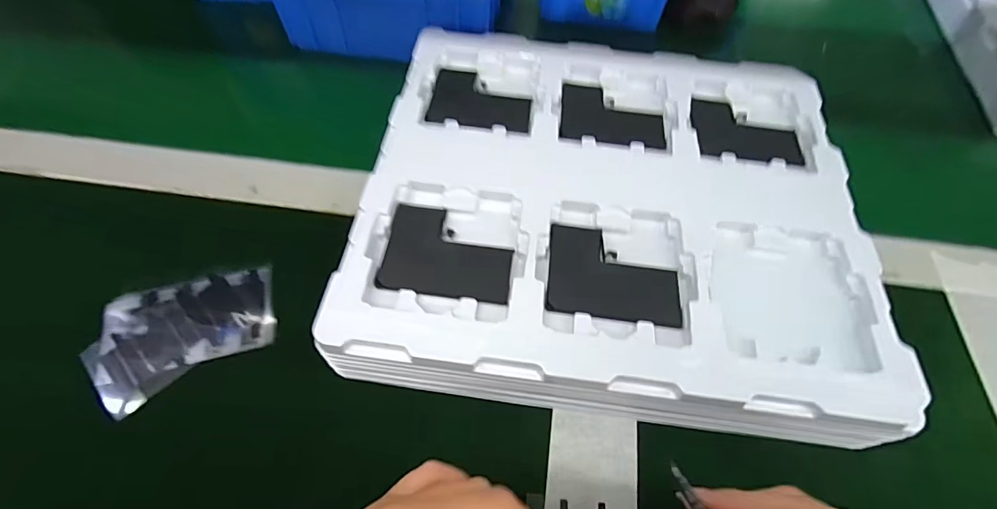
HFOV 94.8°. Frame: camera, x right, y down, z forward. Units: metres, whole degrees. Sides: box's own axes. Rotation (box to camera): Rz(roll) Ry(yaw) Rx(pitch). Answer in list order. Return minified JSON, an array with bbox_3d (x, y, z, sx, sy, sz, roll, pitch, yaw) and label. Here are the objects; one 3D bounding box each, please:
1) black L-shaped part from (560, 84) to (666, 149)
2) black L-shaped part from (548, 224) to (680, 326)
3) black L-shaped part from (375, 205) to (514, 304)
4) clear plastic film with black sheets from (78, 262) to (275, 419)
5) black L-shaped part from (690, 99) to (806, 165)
[{"bbox_3d":[0.086,-0.105,0.348,0.076,0.006,0.061,6,57,1],"label":"black L-shaped part"},{"bbox_3d":[0.069,0.011,0.275,0.077,0.004,0.061,7,57,2],"label":"black L-shaped part"},{"bbox_3d":[-0.030,0.000,0.279,0.076,0.010,0.058,7,57,2],"label":"black L-shaped part"},{"bbox_3d":[-0.200,0.047,0.294,0.107,0.007,0.074,-23,63,-15],"label":"clear plastic film with black sheets"},{"bbox_3d":[0.185,-0.092,0.344,0.078,0.008,0.063,7,57,2],"label":"black L-shaped part"}]

